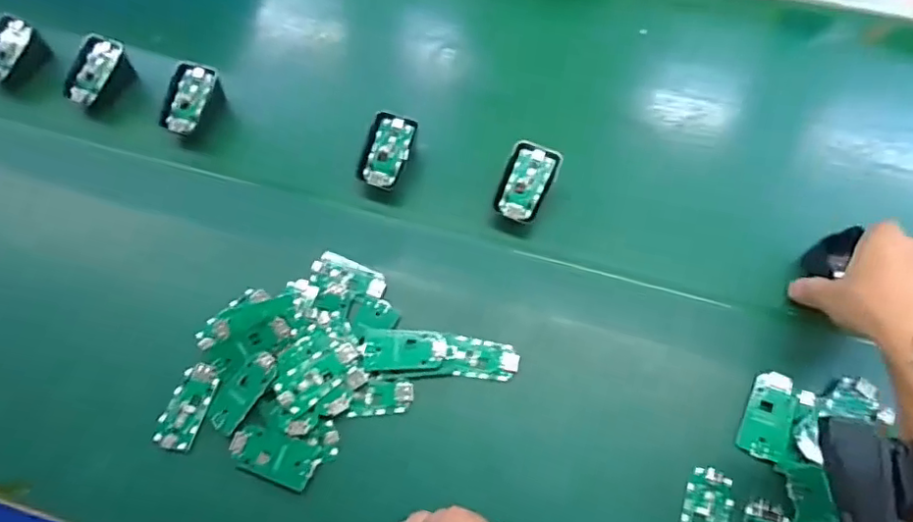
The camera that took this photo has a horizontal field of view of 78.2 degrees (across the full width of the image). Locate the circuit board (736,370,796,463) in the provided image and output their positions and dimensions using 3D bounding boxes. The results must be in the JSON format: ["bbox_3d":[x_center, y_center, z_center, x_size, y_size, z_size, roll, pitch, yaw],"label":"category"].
[{"bbox_3d":[0.233,0.115,0.419,0.032,0.006,0.065,22,66,11],"label":"circuit board"}]

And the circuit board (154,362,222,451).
[{"bbox_3d":[-0.206,0.111,0.430,0.031,0.006,0.064,15,65,7],"label":"circuit board"}]

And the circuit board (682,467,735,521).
[{"bbox_3d":[0.176,0.180,0.394,0.032,0.005,0.063,18,65,9],"label":"circuit board"}]

